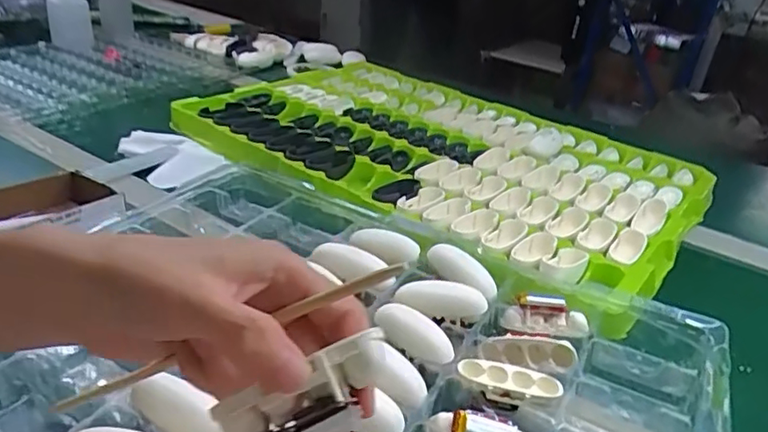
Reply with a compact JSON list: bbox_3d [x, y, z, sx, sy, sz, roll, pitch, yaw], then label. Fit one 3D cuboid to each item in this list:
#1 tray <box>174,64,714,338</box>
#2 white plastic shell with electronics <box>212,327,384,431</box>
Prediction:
[{"bbox_3d":[0.075,-0.087,0.733,0.604,0.042,0.441,29,35,34],"label":"tray"},{"bbox_3d":[-0.025,0.061,0.197,0.061,0.022,0.017,-31,34,2],"label":"white plastic shell with electronics"}]

